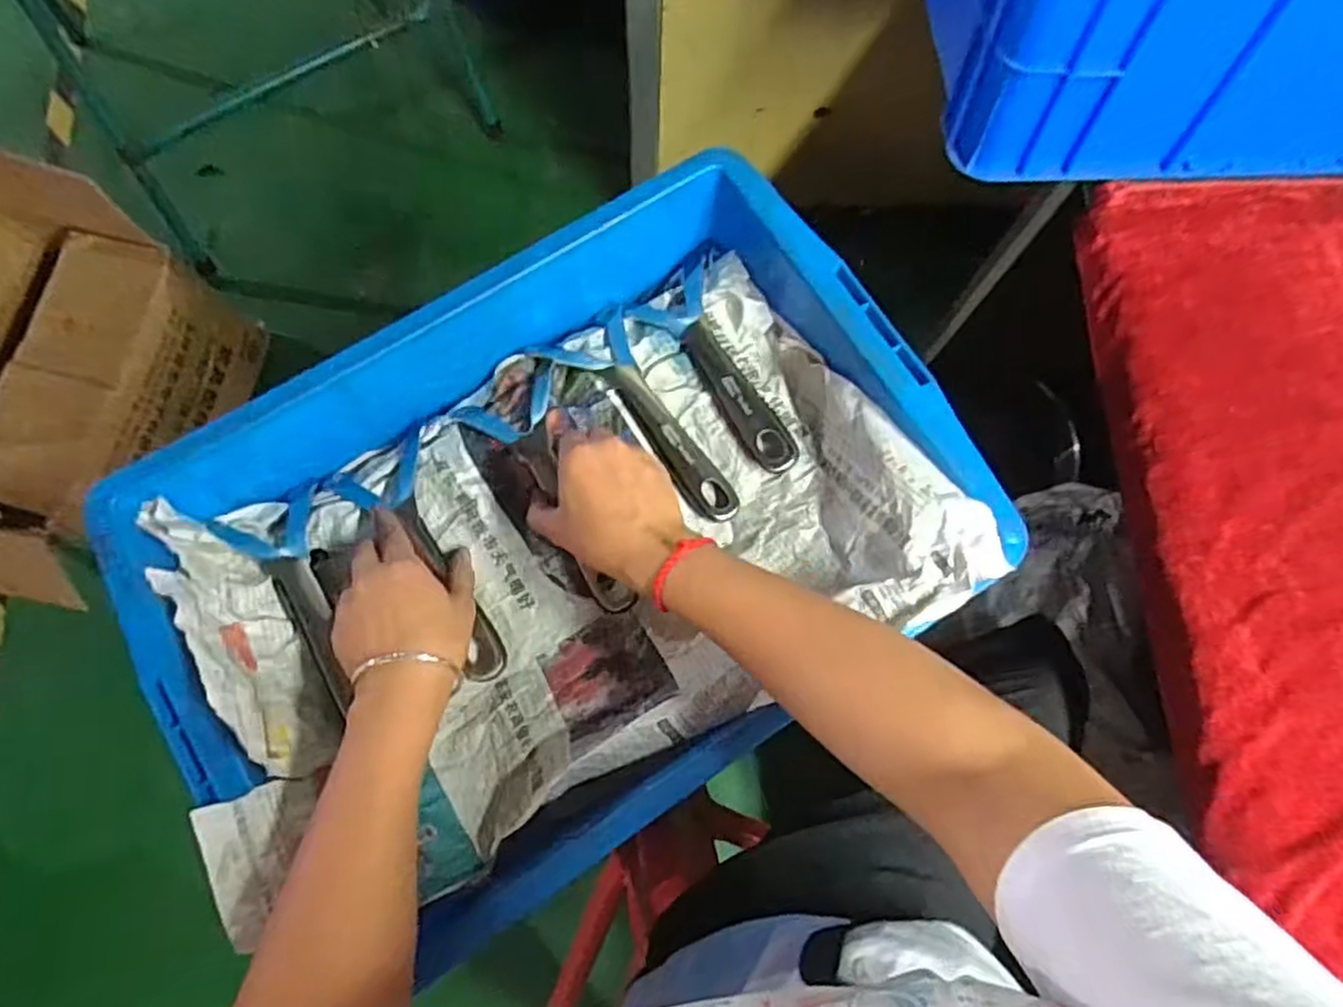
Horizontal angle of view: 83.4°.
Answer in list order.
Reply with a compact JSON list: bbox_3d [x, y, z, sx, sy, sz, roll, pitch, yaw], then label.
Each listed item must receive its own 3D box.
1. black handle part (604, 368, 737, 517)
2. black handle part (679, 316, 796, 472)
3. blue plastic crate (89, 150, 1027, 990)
[{"bbox_3d":[-0.003,-0.047,0.552,0.032,0.014,0.143,-37,79,-10],"label":"black handle part"},{"bbox_3d":[0.047,-0.081,0.559,0.028,0.028,0.136,-30,78,-9],"label":"black handle part"},{"bbox_3d":[-0.068,0.020,0.504,0.495,0.099,0.343,-33,79,-9],"label":"blue plastic crate"}]

